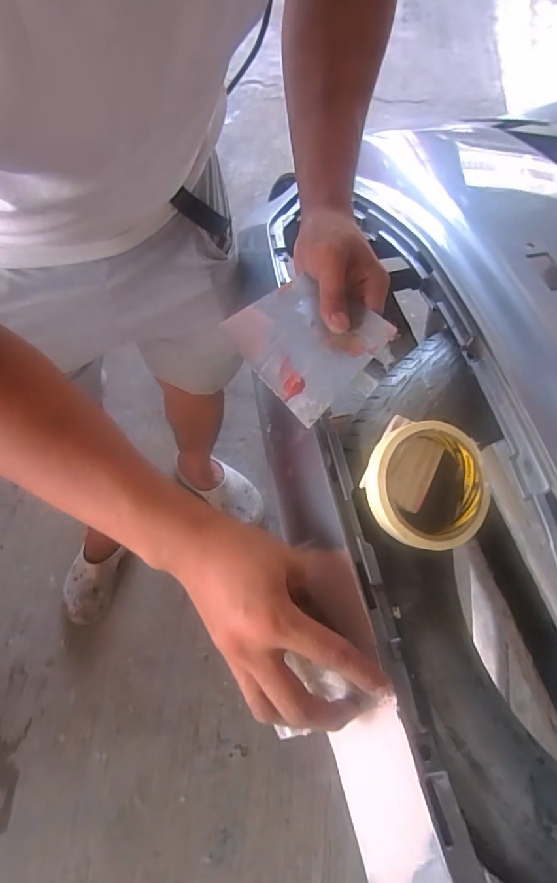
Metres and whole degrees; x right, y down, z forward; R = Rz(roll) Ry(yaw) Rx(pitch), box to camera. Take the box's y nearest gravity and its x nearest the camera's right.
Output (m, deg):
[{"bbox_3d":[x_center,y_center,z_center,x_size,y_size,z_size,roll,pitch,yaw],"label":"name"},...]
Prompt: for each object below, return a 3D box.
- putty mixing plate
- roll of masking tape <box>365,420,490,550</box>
[{"bbox_3d":[0.020,-0.085,0.386,0.095,0.006,0.135,-39,54,-3],"label":"putty mixing plate"},{"bbox_3d":[0.113,0.034,0.369,0.093,0.037,0.093,23,78,-13],"label":"roll of masking tape"}]

